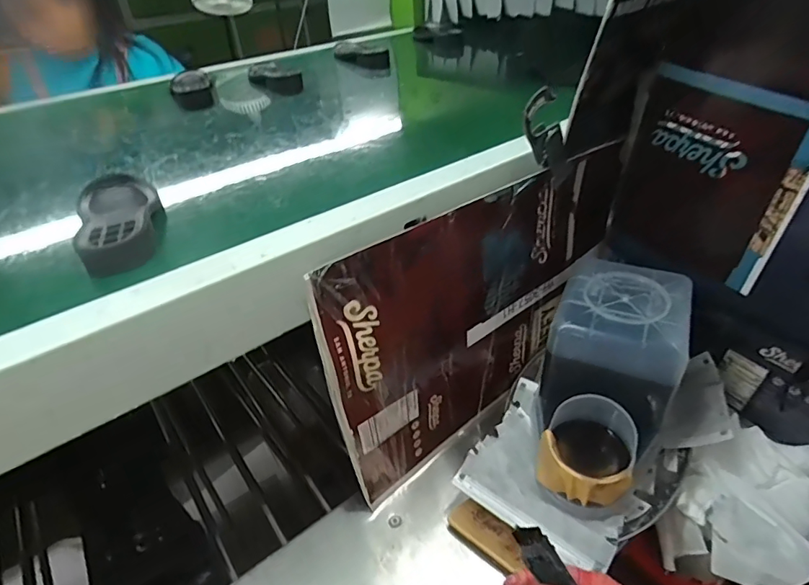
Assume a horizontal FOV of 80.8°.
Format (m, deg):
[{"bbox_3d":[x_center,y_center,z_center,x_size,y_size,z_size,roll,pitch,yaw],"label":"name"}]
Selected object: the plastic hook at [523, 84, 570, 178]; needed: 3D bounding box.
[{"bbox_3d":[0.151,-0.168,0.512,0.042,0.111,0.020,-50,49,-3],"label":"plastic hook"}]

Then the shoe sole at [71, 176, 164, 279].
[{"bbox_3d":[-0.282,-0.080,0.472,0.073,0.025,0.199,-22,41,-23],"label":"shoe sole"}]

